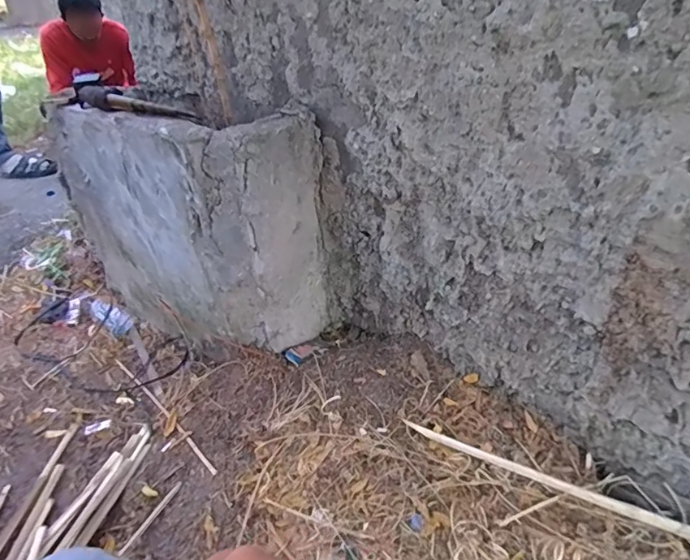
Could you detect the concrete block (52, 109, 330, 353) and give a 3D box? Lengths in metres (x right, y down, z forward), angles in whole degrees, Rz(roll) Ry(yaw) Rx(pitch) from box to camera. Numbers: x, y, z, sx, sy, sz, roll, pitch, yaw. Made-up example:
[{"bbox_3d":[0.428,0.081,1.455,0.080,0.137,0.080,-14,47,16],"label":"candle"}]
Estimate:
[{"bbox_3d":[-0.409,-0.154,1.257,0.717,0.559,0.272,22,41,32],"label":"concrete block"}]

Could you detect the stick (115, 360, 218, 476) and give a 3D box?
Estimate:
[{"bbox_3d":[-0.433,0.302,1.143,0.014,0.015,0.480,-30,42,-34],"label":"stick"}]

